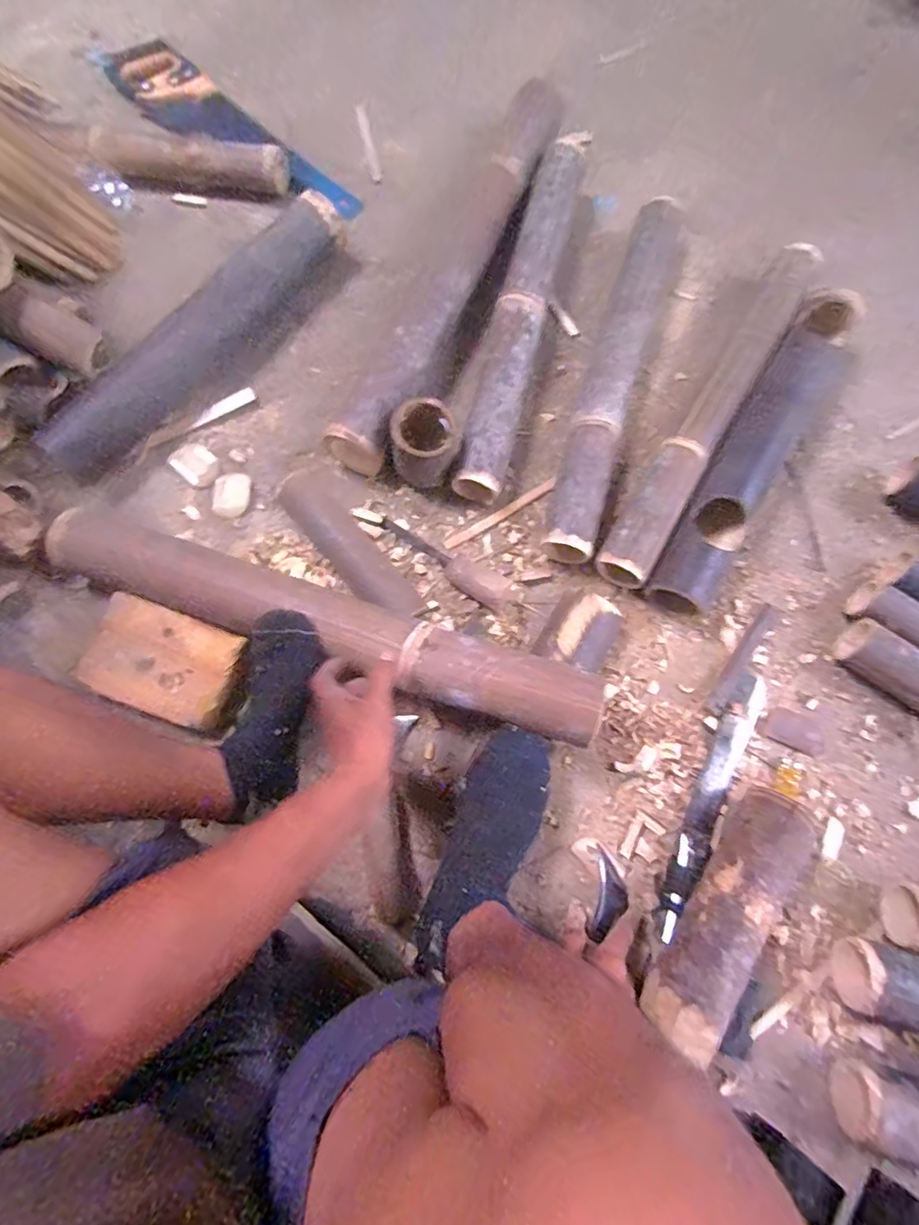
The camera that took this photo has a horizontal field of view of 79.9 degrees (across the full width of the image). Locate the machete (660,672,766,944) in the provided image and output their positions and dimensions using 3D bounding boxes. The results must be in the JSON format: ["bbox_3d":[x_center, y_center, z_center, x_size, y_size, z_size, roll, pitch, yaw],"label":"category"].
[{"bbox_3d":[0.295,0.213,0.634,0.038,0.029,0.314,28,78,5],"label":"machete"}]

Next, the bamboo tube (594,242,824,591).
[{"bbox_3d":[0.329,-0.267,0.729,0.069,0.066,0.540,31,78,6],"label":"bamboo tube"}]

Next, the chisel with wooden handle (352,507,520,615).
[{"bbox_3d":[-0.027,-0.078,0.687,0.231,0.040,0.051,36,79,7],"label":"chisel with wooden handle"}]

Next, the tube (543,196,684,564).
[{"bbox_3d":[0.208,-0.318,0.733,0.074,0.078,0.536,17,77,3],"label":"tube"}]

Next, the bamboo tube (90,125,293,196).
[{"bbox_3d":[-0.400,-0.662,0.810,0.276,0.067,0.063,4,77,0],"label":"bamboo tube"}]

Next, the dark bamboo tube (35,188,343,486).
[{"bbox_3d":[-0.345,-0.376,0.731,0.076,0.059,0.503,38,79,7],"label":"dark bamboo tube"}]

